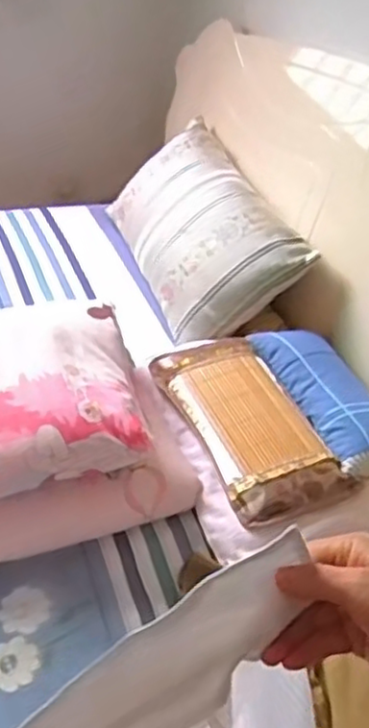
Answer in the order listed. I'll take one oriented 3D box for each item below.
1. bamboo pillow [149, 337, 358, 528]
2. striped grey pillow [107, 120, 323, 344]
[{"bbox_3d":[0.112,0.105,1.233,0.200,0.068,0.409,-11,43,-23],"label":"bamboo pillow"},{"bbox_3d":[0.020,-0.326,1.620,0.111,0.347,0.633,28,27,-42],"label":"striped grey pillow"}]

